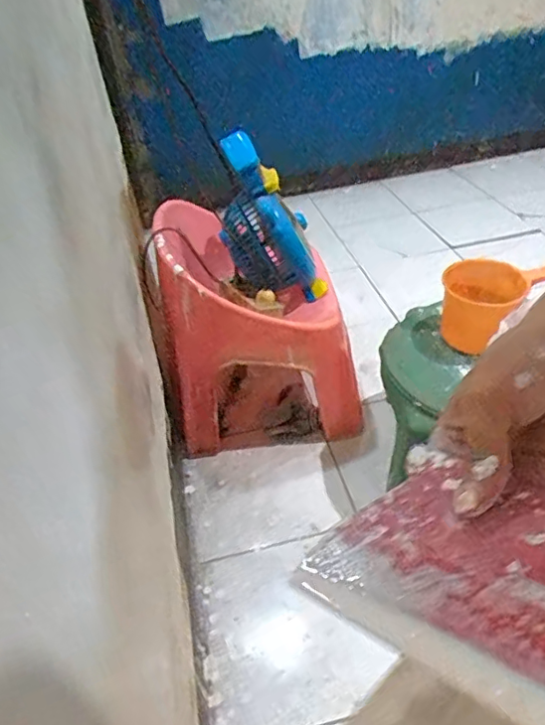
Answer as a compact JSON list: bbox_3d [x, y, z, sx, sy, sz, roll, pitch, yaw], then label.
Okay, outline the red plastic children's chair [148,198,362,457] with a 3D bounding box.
[{"bbox_3d":[-0.015,-0.096,1.203,0.371,0.436,0.350,-3,37,6],"label":"red plastic children's chair"}]

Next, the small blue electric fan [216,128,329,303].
[{"bbox_3d":[-0.012,-0.263,1.111,0.095,0.355,0.138,-7,34,33],"label":"small blue electric fan"}]

